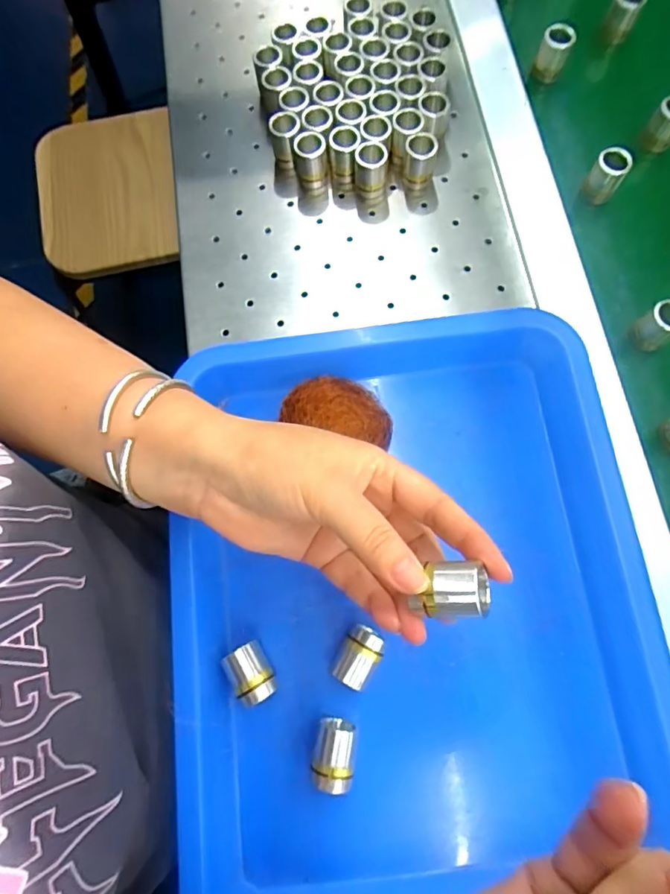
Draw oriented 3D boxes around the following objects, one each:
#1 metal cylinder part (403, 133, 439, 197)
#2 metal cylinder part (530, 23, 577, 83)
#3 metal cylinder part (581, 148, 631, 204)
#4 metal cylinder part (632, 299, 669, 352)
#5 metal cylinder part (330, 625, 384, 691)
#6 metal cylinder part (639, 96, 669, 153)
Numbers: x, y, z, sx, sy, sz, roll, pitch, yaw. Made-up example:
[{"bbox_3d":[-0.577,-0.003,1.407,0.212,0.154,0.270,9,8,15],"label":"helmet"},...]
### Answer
[{"bbox_3d":[0.062,-0.209,0.368,0.022,0.034,0.020,4,76,3],"label":"metal cylinder part"},{"bbox_3d":[0.170,-0.307,0.389,0.022,0.030,0.021,20,75,6],"label":"metal cylinder part"},{"bbox_3d":[0.197,-0.195,0.364,0.022,0.038,0.018,34,79,10],"label":"metal cylinder part"},{"bbox_3d":[0.215,-0.079,0.332,0.022,0.034,0.022,0,76,2],"label":"metal cylinder part"},{"bbox_3d":[0.013,0.117,0.280,0.021,0.022,0.032,34,79,9],"label":"metal cylinder part"},{"bbox_3d":[0.247,-0.239,0.371,0.023,0.033,0.021,35,77,9],"label":"metal cylinder part"}]

